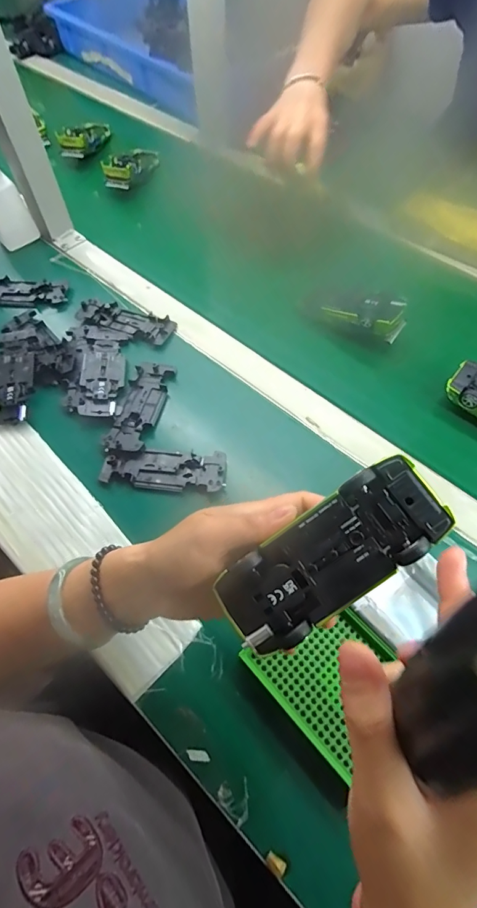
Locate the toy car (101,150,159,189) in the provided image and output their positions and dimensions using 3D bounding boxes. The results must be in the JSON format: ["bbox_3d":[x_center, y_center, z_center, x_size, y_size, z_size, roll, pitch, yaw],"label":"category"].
[{"bbox_3d":[-0.172,-0.475,0.701,0.055,0.040,0.130,16,47,9],"label":"toy car"}]

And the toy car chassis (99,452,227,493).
[{"bbox_3d":[-0.076,0.016,0.429,0.124,0.010,0.042,3,61,2],"label":"toy car chassis"}]

